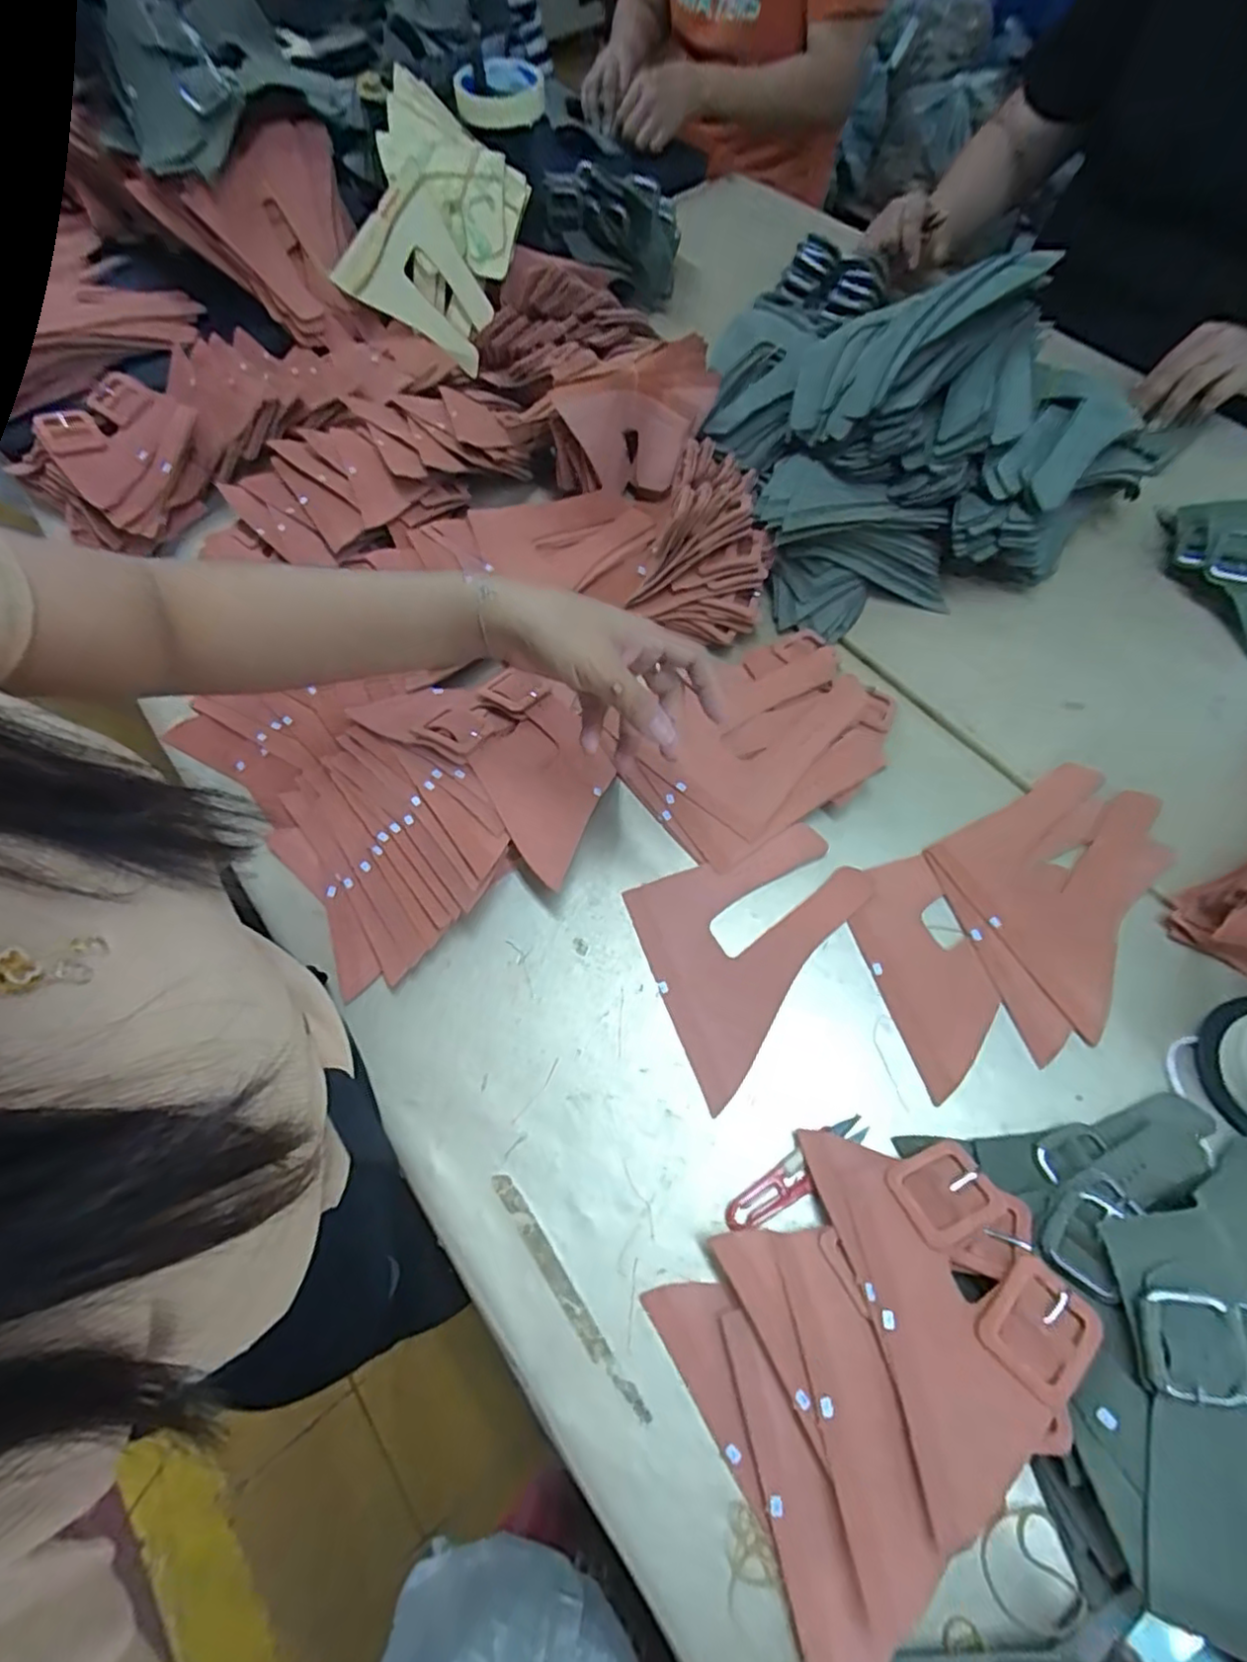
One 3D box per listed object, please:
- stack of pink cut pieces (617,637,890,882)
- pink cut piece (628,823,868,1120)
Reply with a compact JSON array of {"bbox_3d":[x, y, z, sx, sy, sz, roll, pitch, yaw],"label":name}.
[{"bbox_3d":[0.117,-0.069,0.526,0.206,0.018,0.135,-38,69,-15],"label":"stack of pink cut pieces"},{"bbox_3d":[0.104,0.084,0.475,0.163,0.007,0.153,-21,66,-5],"label":"pink cut piece"}]

